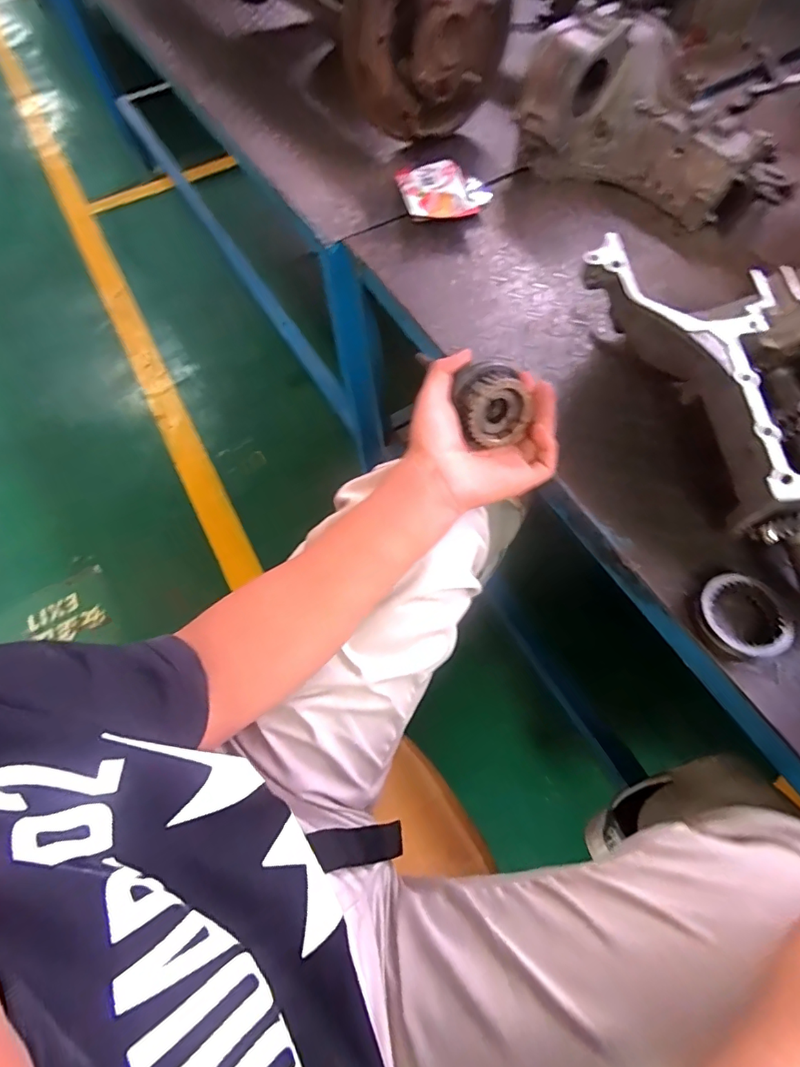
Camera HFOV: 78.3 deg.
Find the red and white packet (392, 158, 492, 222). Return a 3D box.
[{"bbox_3d":[0.062,-0.503,0.727,0.120,0.028,0.144,-11,61,-3],"label":"red and white packet"}]

